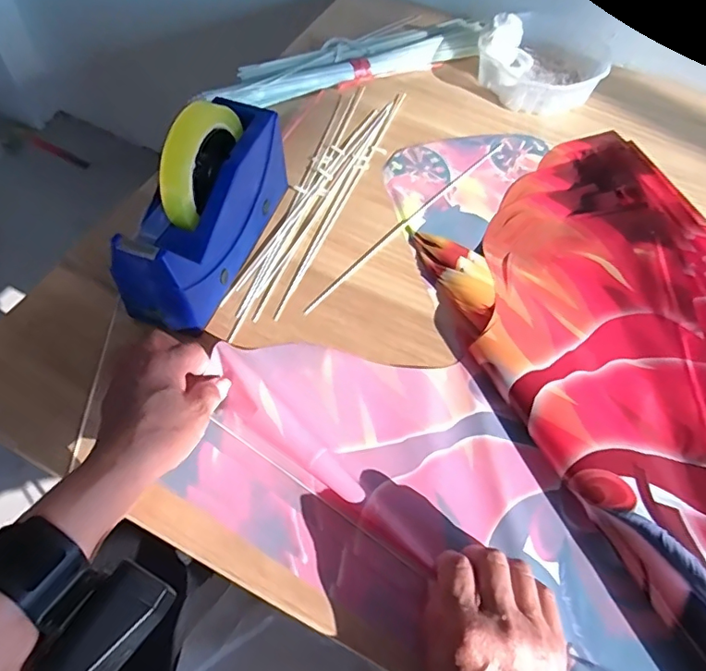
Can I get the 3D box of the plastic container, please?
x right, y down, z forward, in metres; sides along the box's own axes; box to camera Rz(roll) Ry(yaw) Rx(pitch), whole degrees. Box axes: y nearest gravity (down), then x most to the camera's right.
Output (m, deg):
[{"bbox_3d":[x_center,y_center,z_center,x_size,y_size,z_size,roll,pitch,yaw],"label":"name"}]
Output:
[{"bbox_3d":[0.242,-0.339,0.661,0.141,0.060,0.119,-19,62,-14],"label":"plastic container"}]

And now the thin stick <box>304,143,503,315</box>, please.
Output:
[{"bbox_3d":[0.062,-0.123,0.553,0.011,0.004,0.322,39,64,18],"label":"thin stick"}]

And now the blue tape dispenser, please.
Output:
[{"bbox_3d":[-0.125,-0.115,0.459,0.061,0.132,0.199,20,60,8],"label":"blue tape dispenser"}]

